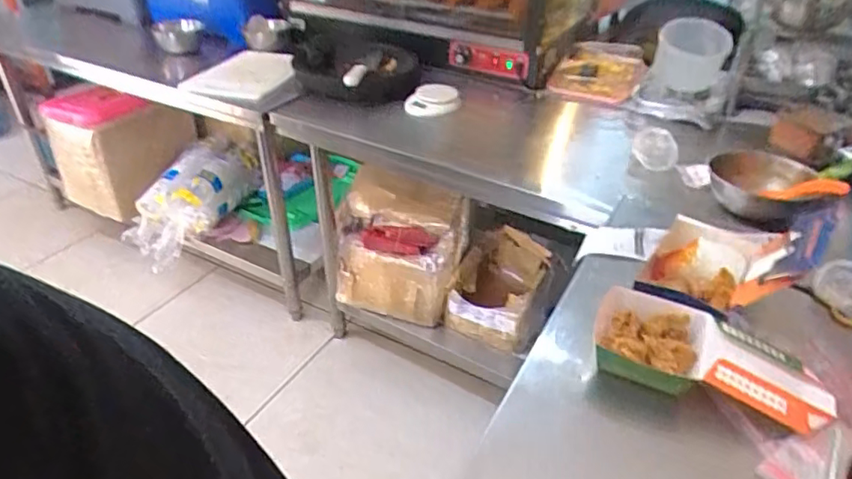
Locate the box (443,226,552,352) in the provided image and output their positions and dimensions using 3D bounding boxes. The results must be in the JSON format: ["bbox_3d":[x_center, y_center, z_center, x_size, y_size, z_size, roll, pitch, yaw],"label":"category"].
[{"bbox_3d":[0.218,0.138,1.669,0.247,0.190,0.271,15,37,19],"label":"box"}]

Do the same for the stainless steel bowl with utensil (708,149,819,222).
[{"bbox_3d":[0.598,-0.091,1.034,0.166,0.086,0.147,21,39,26],"label":"stainless steel bowl with utensil"}]

